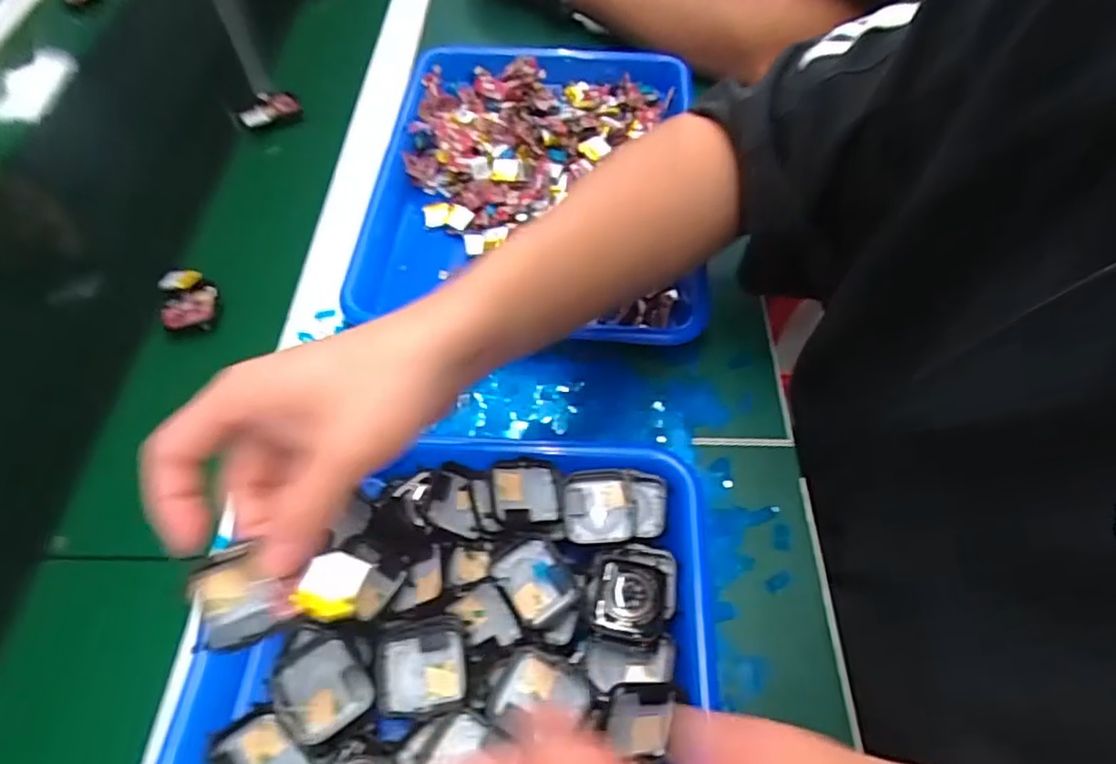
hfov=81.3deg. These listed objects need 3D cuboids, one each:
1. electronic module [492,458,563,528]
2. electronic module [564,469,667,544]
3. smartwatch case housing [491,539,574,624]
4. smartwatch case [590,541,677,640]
[{"bbox_3d":[-0.017,0.060,0.358,0.038,0.009,0.036,-6,58,-5],"label":"electronic module"},{"bbox_3d":[0.032,0.069,0.359,0.056,0.010,0.041,-1,57,-2],"label":"electronic module"},{"bbox_3d":[-0.013,0.104,0.339,0.030,0.009,0.039,-35,65,-22],"label":"smartwatch case housing"},{"bbox_3d":[0.038,0.105,0.328,0.041,0.016,0.047,9,58,4],"label":"smartwatch case"}]

